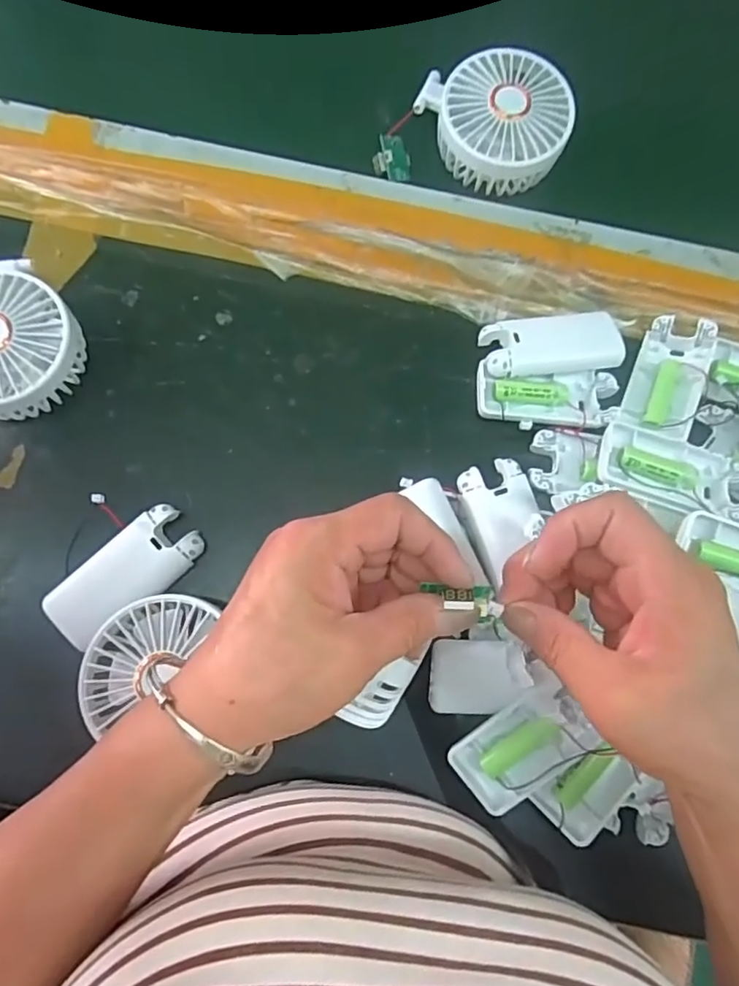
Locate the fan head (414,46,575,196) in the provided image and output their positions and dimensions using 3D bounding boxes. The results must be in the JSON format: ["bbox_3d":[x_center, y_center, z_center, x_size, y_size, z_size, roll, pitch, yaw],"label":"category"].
[{"bbox_3d":[0.088,-0.252,0.392,0.090,0.036,0.084,-13,84,-5],"label":"fan head"}]

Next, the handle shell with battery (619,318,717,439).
[{"bbox_3d":[0.202,-0.076,0.385,0.041,0.020,0.091,22,81,3],"label":"handle shell with battery"}]

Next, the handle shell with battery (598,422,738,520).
[{"bbox_3d":[0.190,-0.014,0.364,0.091,0.026,0.047,20,83,-1],"label":"handle shell with battery"}]

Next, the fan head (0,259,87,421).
[{"bbox_3d":[-0.224,-0.092,0.360,0.088,0.046,0.083,0,83,-3],"label":"fan head"}]

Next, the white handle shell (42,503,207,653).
[{"bbox_3d":[-0.147,0.050,0.351,0.092,0.025,0.046,-42,87,-7],"label":"white handle shell"}]

